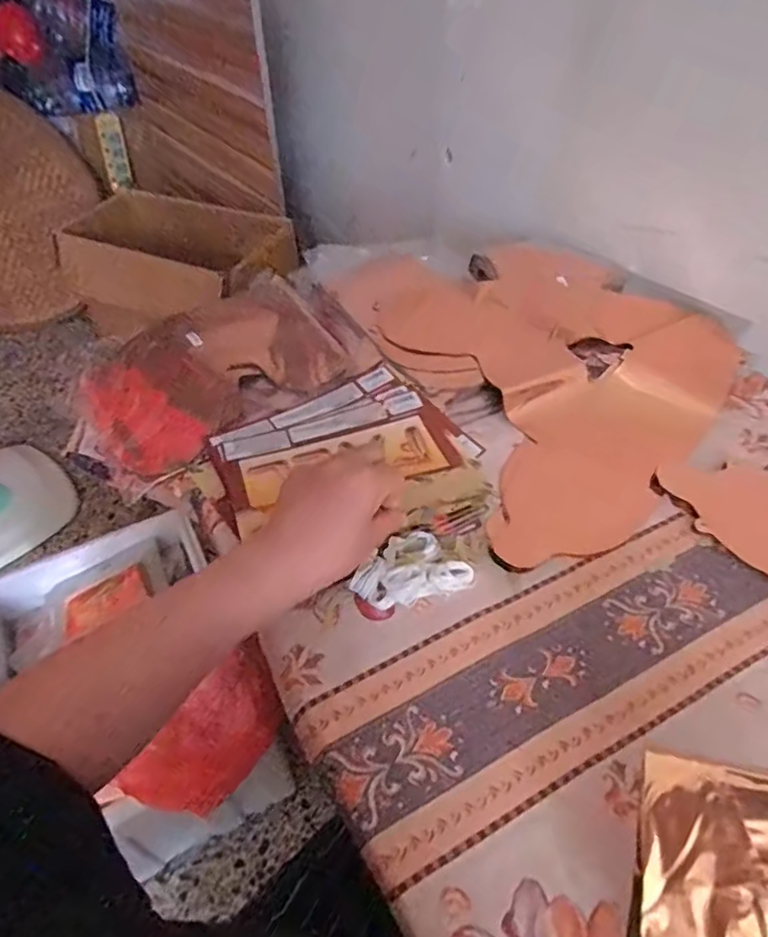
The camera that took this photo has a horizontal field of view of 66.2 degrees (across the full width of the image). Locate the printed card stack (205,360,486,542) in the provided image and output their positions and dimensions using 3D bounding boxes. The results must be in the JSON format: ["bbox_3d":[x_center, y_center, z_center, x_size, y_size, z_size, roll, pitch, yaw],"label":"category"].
[{"bbox_3d":[-0.043,-0.028,0.528,0.216,0.030,0.157,-22,49,-16],"label":"printed card stack"}]

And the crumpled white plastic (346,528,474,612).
[{"bbox_3d":[0.021,0.083,0.484,0.094,0.024,0.052,-12,47,-8],"label":"crumpled white plastic"}]

